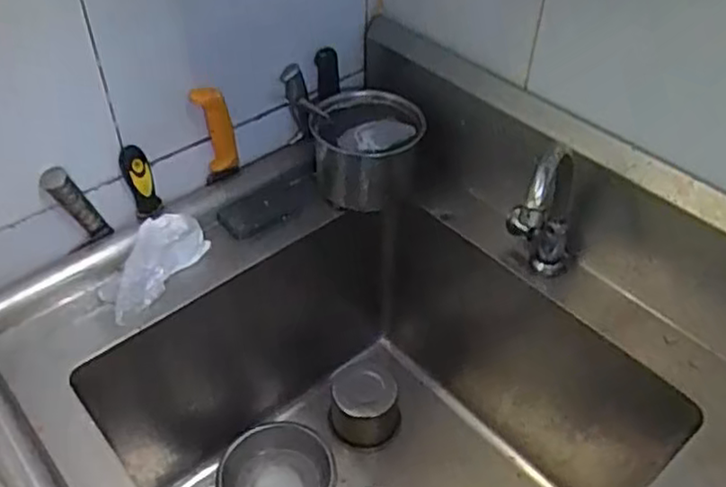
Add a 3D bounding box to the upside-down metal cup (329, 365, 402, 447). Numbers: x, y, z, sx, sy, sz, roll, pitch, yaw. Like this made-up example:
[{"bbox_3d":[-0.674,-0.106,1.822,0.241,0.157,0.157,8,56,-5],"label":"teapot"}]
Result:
[{"bbox_3d":[0.003,0.248,1.065,0.104,0.094,0.092,2,44,1],"label":"upside-down metal cup"}]

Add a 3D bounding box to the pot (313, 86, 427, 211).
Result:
[{"bbox_3d":[0.004,-0.133,0.964,0.143,0.109,0.150,1,44,0],"label":"pot"}]

